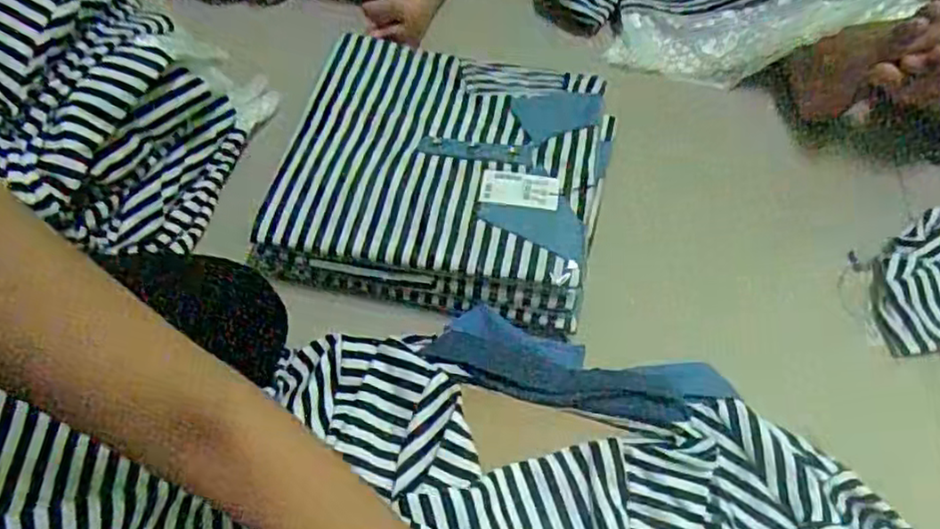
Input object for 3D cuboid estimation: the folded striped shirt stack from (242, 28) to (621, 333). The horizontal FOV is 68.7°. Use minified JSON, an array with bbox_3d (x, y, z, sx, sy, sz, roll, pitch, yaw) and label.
[{"bbox_3d":[-0.021,-0.093,0.637,0.282,0.065,0.275,10,55,6],"label":"folded striped shirt stack"}]

